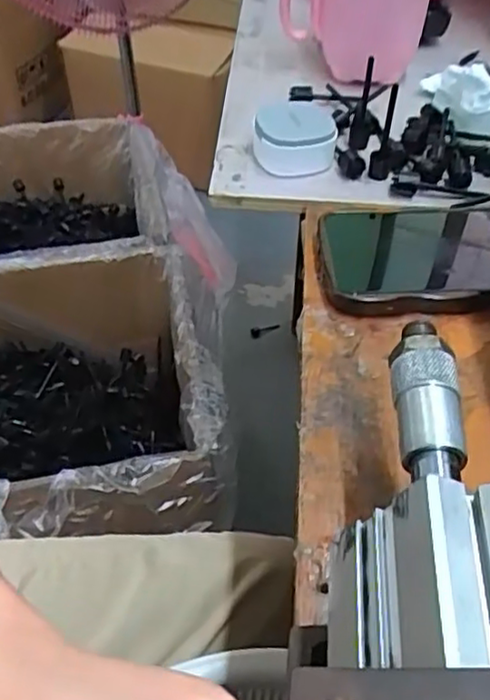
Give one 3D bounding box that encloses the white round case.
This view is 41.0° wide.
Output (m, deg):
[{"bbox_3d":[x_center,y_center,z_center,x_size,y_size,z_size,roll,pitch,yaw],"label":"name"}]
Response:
[{"bbox_3d":[0.034,-0.150,0.454,0.054,0.028,0.062,3,48,2],"label":"white round case"}]

